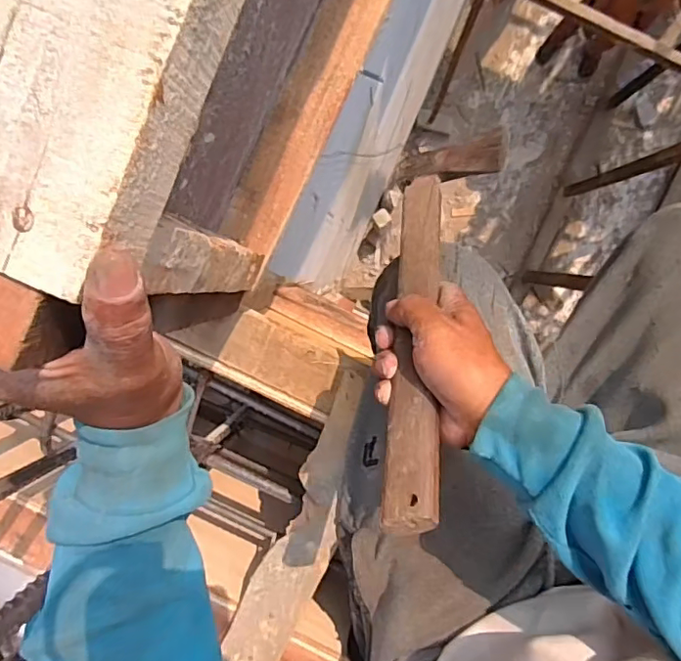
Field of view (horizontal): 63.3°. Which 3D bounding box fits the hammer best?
[{"bbox_3d":[0.069,-0.027,0.391,0.075,0.039,0.333,10,55,3],"label":"hammer"}]

